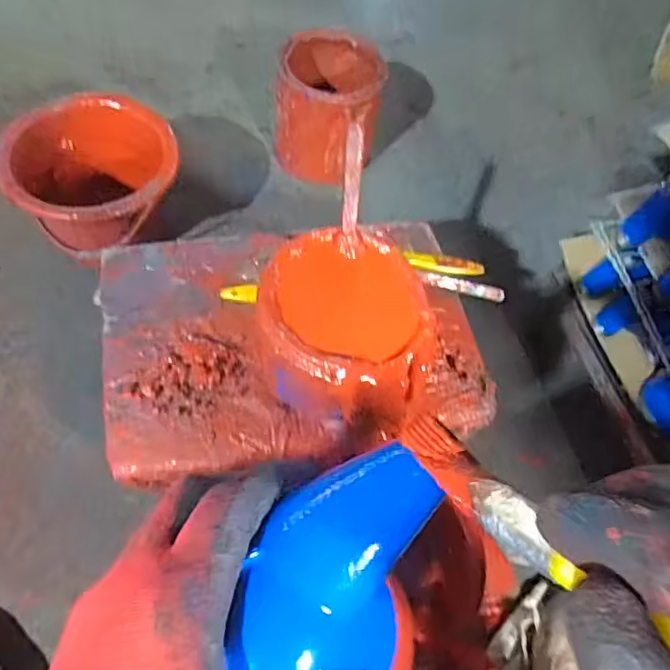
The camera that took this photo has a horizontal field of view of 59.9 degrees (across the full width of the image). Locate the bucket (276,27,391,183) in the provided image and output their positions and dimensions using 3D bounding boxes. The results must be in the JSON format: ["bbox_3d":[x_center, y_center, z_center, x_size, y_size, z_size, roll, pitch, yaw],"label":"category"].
[{"bbox_3d":[-0.009,-0.350,0.908,0.153,0.157,0.161,4,60,-6],"label":"bucket"}]

